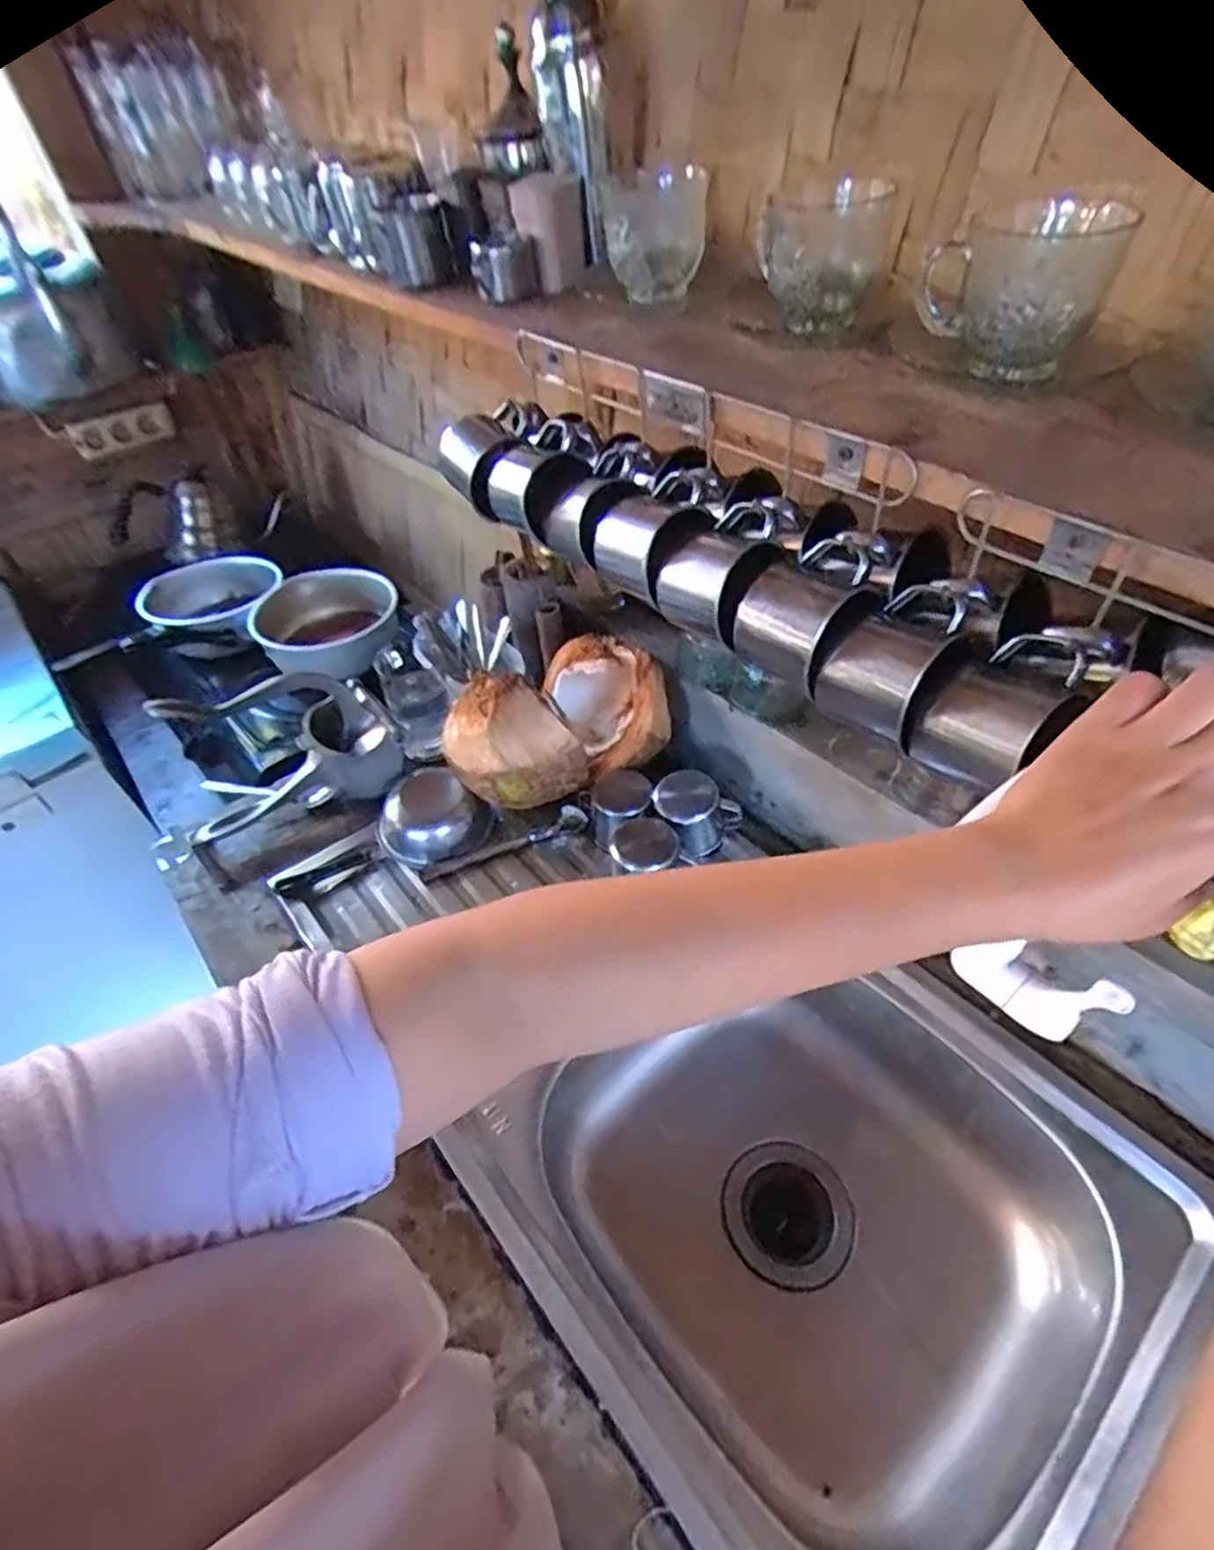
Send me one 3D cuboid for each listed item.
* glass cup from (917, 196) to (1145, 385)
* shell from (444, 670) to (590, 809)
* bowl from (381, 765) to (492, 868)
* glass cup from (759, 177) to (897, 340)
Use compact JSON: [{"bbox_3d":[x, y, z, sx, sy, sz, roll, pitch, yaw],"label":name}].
[{"bbox_3d":[0.229,-0.269,0.396,0.087,0.074,0.058,-4,46,1],"label":"glass cup"},{"bbox_3d":[-0.098,-0.022,0.707,0.130,0.128,0.082,29,55,28],"label":"shell"},{"bbox_3d":[-0.190,0.044,0.754,0.103,0.040,0.098,-2,46,3],"label":"bowl"},{"bbox_3d":[0.142,-0.350,0.478,0.068,0.072,0.076,23,52,24],"label":"glass cup"}]

